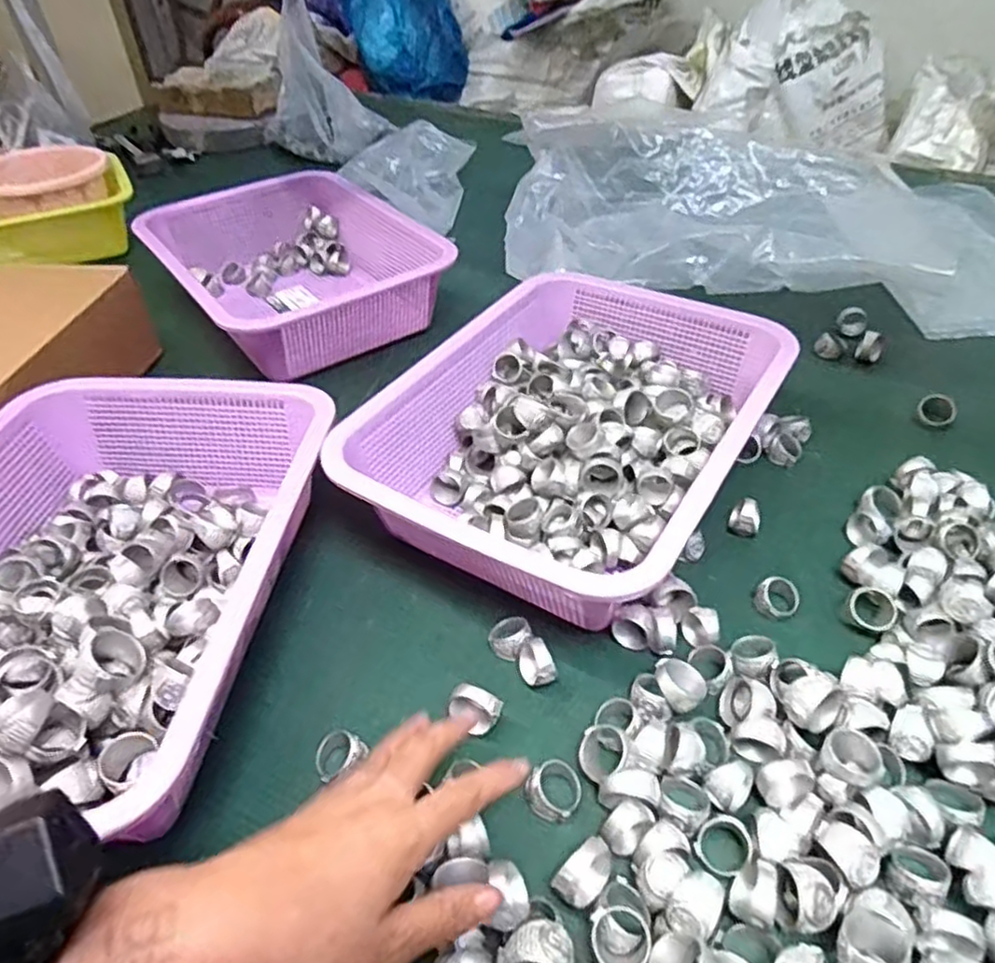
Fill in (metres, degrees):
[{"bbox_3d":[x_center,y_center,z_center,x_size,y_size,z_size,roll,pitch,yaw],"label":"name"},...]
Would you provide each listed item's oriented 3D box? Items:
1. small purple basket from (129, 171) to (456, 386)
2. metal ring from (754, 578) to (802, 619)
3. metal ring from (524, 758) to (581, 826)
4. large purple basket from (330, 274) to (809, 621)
[{"bbox_3d":[-0.212,-0.216,0.707,0.224,0.079,0.317,-29,49,-26],"label":"small purple basket"},{"bbox_3d":[0.170,0.069,0.424,0.024,0.017,0.021,-24,46,-22],"label":"metal ring"},{"bbox_3d":[0.028,0.148,0.338,0.023,0.015,0.026,22,47,24],"label":"metal ring"},{"bbox_3d":[0.060,-0.041,0.498,0.222,0.072,0.292,22,48,24],"label":"large purple basket"}]

